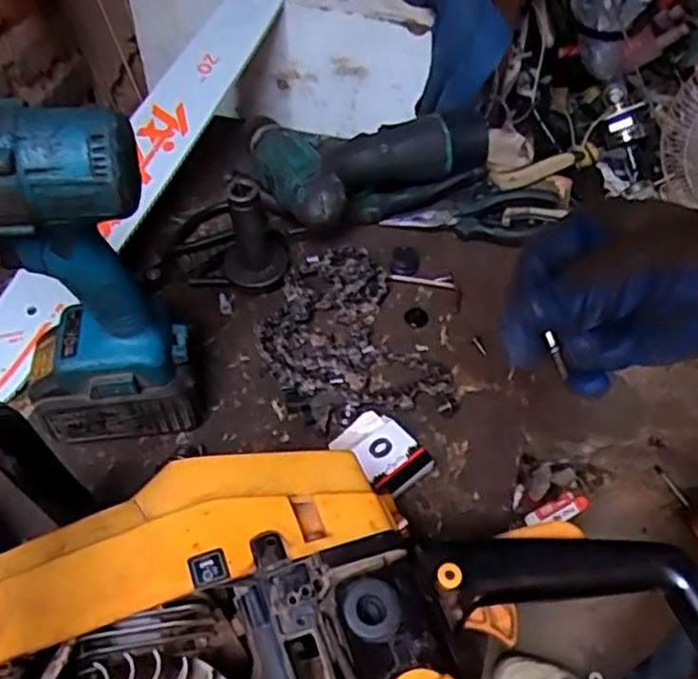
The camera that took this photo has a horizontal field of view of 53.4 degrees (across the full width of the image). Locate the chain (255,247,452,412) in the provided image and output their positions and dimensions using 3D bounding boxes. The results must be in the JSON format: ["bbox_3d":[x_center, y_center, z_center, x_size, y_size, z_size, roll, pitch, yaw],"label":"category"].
[{"bbox_3d":[-0.010,-0.008,0.559,0.122,0.022,0.166,-18,53,-15],"label":"chain"}]

